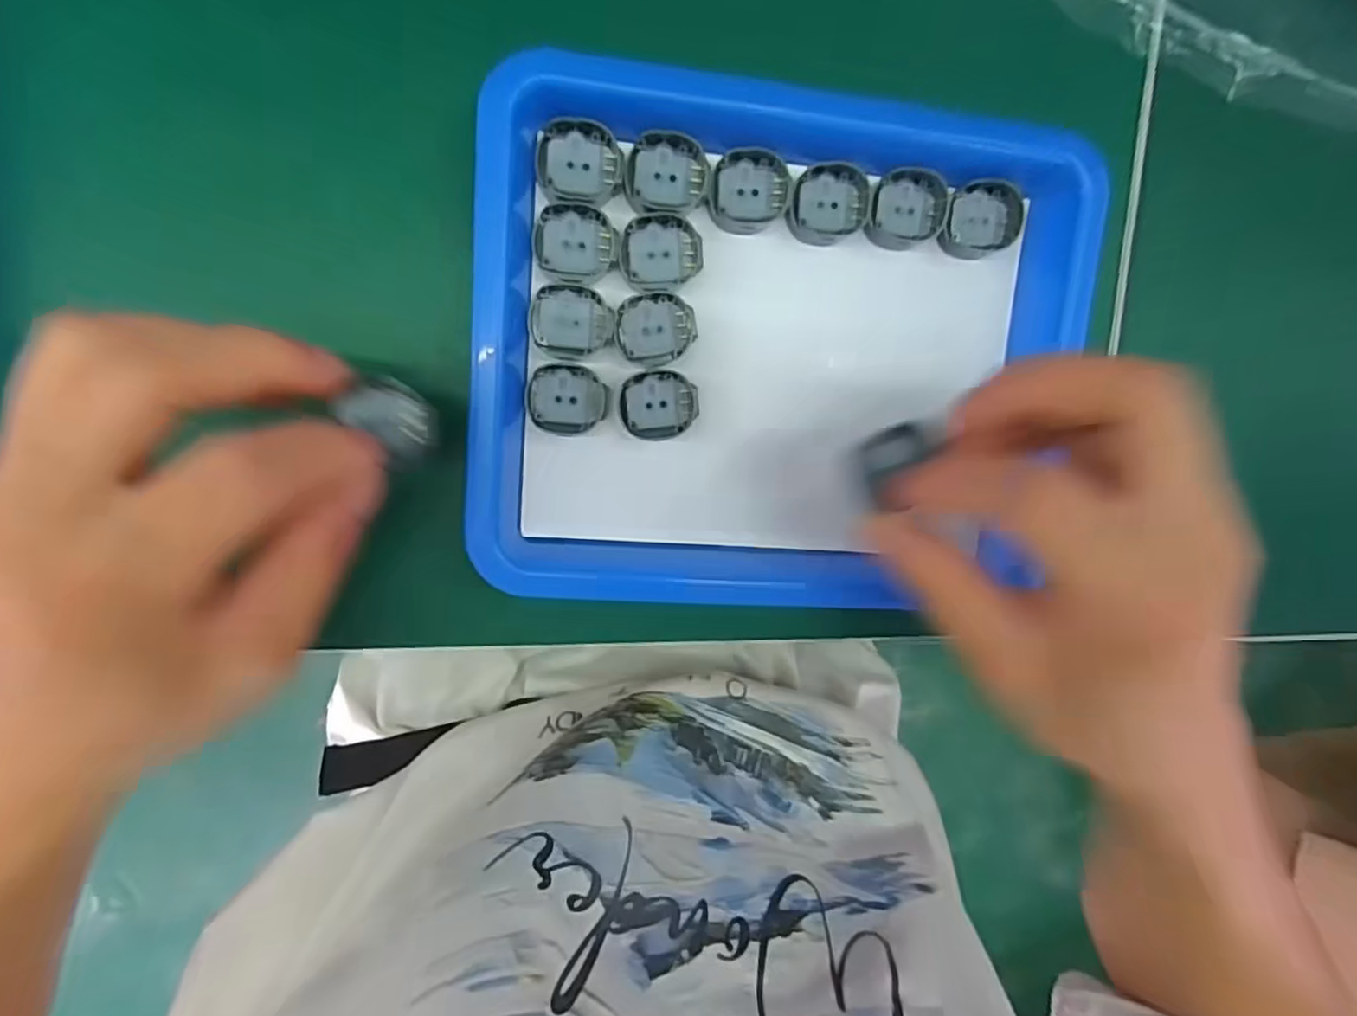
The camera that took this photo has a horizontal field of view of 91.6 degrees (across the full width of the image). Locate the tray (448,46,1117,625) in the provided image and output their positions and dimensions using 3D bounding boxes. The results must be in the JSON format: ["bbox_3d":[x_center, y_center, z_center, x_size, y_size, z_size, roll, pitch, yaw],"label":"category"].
[{"bbox_3d":[0.038,-0.055,0.238,0.212,0.024,0.180,3,99,-9],"label":"tray"}]

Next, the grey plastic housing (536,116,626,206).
[{"bbox_3d":[-0.033,-0.116,0.222,0.028,0.006,0.025,1,99,-9],"label":"grey plastic housing"}]

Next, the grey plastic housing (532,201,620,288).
[{"bbox_3d":[-0.035,-0.091,0.227,0.028,0.004,0.026,4,98,-9],"label":"grey plastic housing"}]

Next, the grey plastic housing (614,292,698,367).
[{"bbox_3d":[-0.008,-0.064,0.236,0.028,0.004,0.025,1,99,-9],"label":"grey plastic housing"}]

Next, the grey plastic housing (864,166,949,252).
[{"bbox_3d":[0.083,-0.110,0.244,0.028,0.010,0.028,-7,102,-6],"label":"grey plastic housing"}]

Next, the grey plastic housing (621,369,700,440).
[{"bbox_3d":[-0.006,-0.037,0.239,0.027,0.006,0.024,3,99,-9],"label":"grey plastic housing"}]

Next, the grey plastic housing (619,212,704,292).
[{"bbox_3d":[-0.006,-0.090,0.232,0.028,0.005,0.025,1,99,-9],"label":"grey plastic housing"}]

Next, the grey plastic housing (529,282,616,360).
[{"bbox_3d":[-0.037,-0.065,0.231,0.028,0.004,0.025,5,98,-9],"label":"grey plastic housing"}]

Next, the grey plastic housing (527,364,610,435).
[{"bbox_3d":[-0.039,-0.039,0.235,0.028,0.004,0.024,0,99,-9],"label":"grey plastic housing"}]

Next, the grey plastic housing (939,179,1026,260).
[{"bbox_3d":[0.113,-0.108,0.247,0.028,0.008,0.028,-1,103,-6],"label":"grey plastic housing"}]

